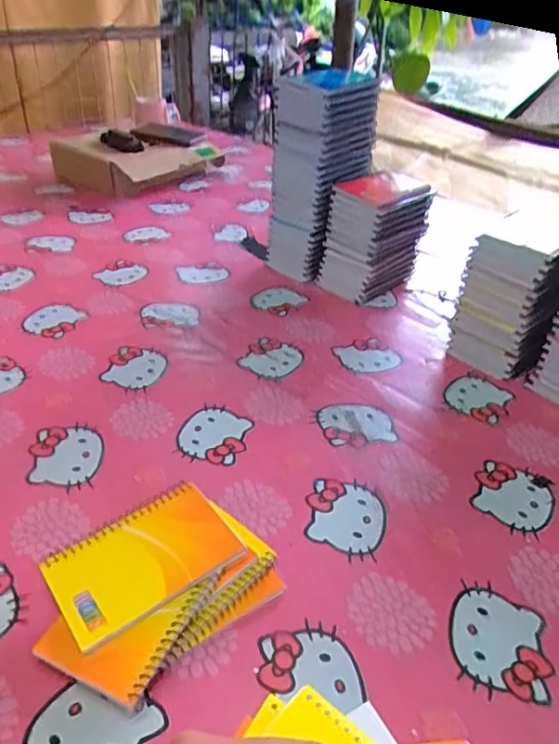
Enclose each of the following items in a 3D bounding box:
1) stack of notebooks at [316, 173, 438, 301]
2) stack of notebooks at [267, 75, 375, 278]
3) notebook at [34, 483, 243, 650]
[{"bbox_3d":[0.139,-0.195,0.860,0.106,0.156,0.120,26,40,29],"label":"stack of notebooks"},{"bbox_3d":[0.065,-0.290,0.880,0.139,0.284,0.109,-26,44,-36],"label":"stack of notebooks"},{"bbox_3d":[-0.103,0.139,0.433,0.128,0.008,0.083,-28,47,-27],"label":"notebook"}]

